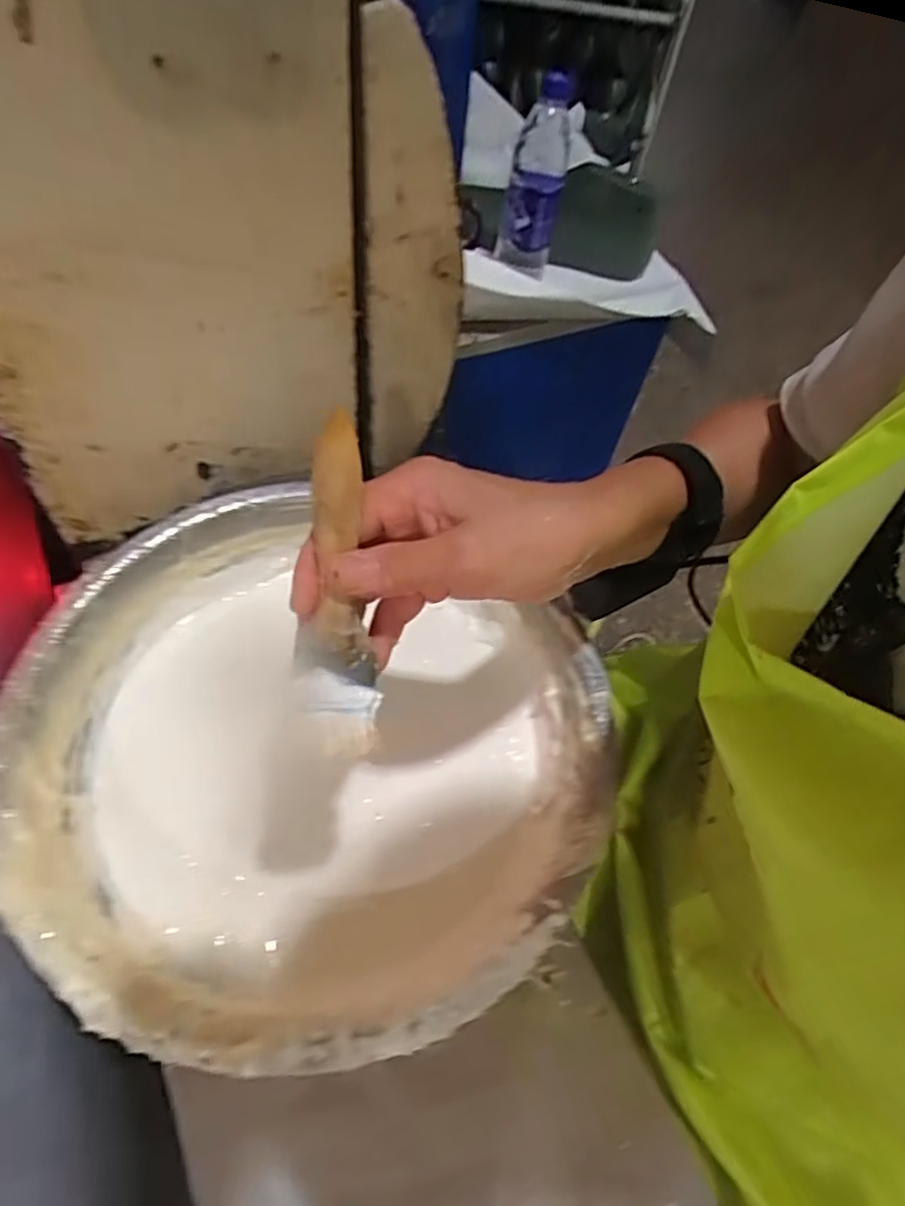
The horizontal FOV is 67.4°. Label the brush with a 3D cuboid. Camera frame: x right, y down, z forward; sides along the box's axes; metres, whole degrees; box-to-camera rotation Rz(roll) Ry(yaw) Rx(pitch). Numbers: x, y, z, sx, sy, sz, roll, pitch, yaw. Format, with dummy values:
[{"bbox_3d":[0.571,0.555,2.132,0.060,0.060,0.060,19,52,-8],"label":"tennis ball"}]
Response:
[{"bbox_3d":[-0.049,-0.006,0.281,0.031,0.012,0.139,-2,93,-6],"label":"brush"}]

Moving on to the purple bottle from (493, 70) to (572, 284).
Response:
[{"bbox_3d":[0.092,-0.464,0.743,0.059,0.201,0.075,11,57,2],"label":"purple bottle"}]

